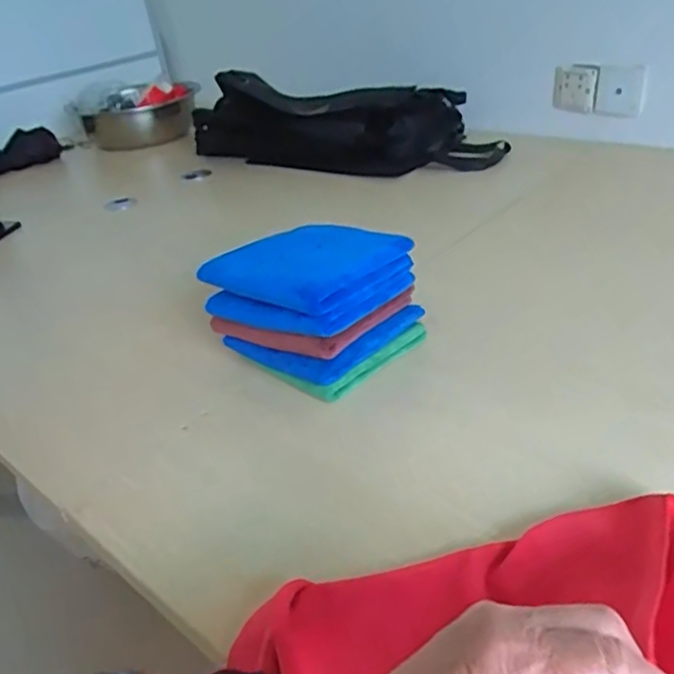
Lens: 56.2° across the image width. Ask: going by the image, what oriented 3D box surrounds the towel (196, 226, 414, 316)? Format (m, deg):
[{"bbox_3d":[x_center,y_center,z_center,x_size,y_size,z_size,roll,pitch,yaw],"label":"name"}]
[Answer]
[{"bbox_3d":[-0.030,-0.079,0.668,0.164,0.033,0.156,24,45,37],"label":"towel"}]

